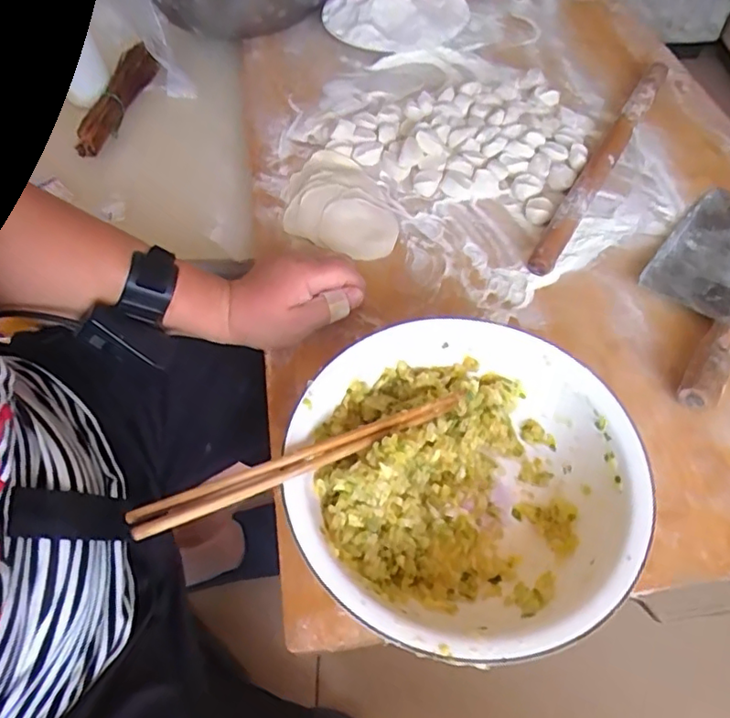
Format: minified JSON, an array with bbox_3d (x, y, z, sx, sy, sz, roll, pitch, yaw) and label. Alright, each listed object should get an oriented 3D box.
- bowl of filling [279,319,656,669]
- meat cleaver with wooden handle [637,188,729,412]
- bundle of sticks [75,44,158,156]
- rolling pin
[{"bbox_3d":[0.064,0.083,0.398,0.218,0.069,0.221,-1,55,1],"label":"bowl of filling"},{"bbox_3d":[0.311,-0.076,0.532,0.092,0.033,0.279,30,61,20],"label":"meat cleaver with wooden handle"},{"bbox_3d":[-0.322,-0.332,0.761,0.042,0.051,0.190,13,57,10],"label":"bundle of sticks"},{"bbox_3d":[0.266,-0.225,0.638,0.025,0.026,0.387,27,60,18],"label":"rolling pin"}]

